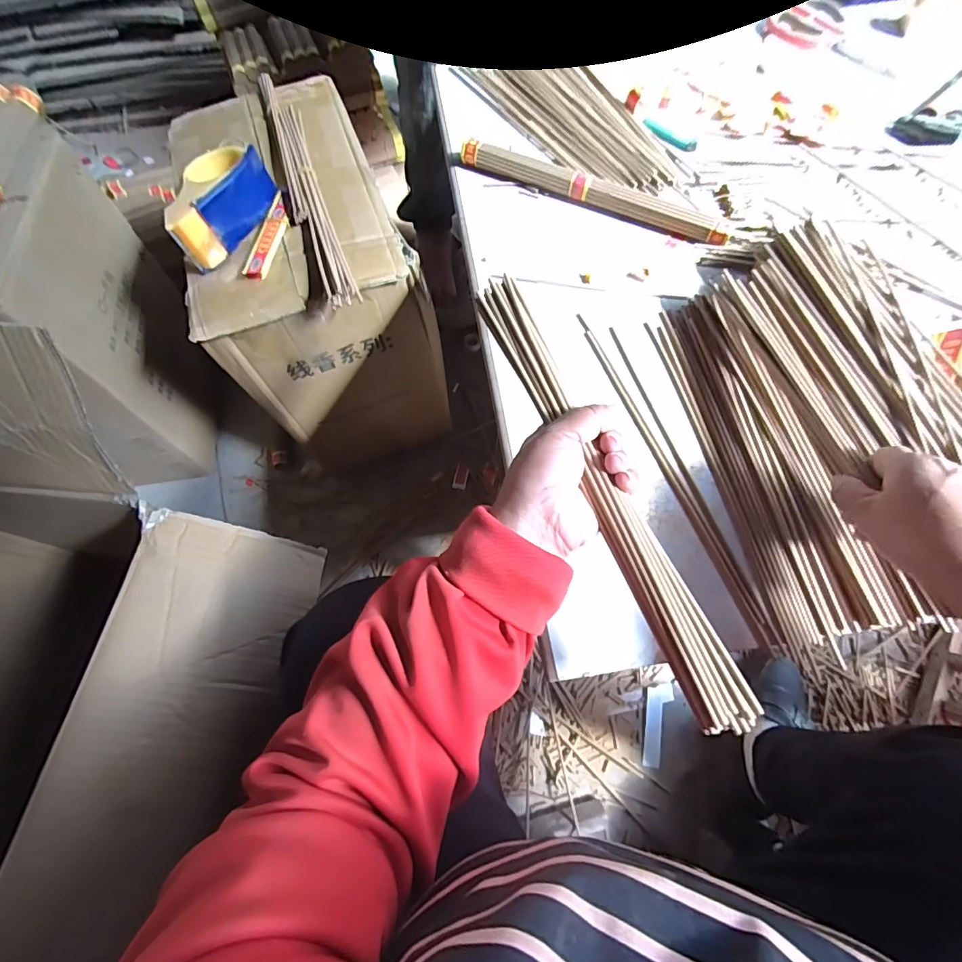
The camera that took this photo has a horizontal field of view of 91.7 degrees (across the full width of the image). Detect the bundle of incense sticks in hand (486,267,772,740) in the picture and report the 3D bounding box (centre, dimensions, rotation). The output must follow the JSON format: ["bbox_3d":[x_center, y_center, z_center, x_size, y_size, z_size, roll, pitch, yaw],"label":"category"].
[{"bbox_3d":[0.073,-0.007,0.299,0.030,0.014,0.319,-23,71,-6],"label":"bundle of incense sticks in hand"}]

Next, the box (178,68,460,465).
[{"bbox_3d":[-0.244,-0.310,0.764,0.269,0.379,0.409,-16,68,-4],"label":"box"}]

